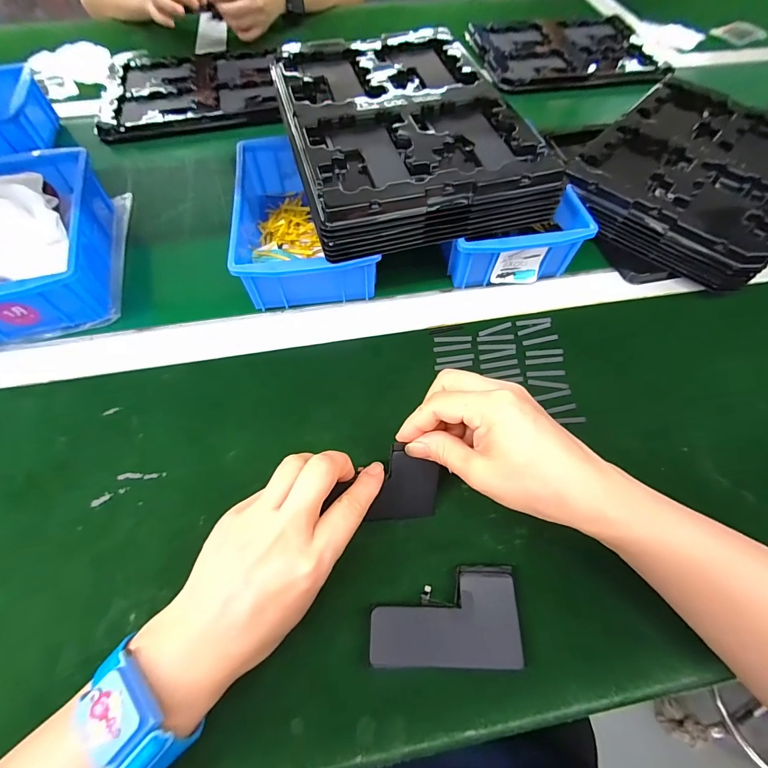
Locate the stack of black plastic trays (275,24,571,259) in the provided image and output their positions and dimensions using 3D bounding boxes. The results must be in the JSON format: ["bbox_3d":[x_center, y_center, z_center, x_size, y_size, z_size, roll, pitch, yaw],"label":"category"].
[{"bbox_3d":[0.013,-0.262,0.379,0.213,0.051,0.288,-14,63,-7],"label":"stack of black plastic trays"}]

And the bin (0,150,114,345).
[{"bbox_3d":[-0.350,-0.144,0.362,0.131,0.091,0.203,-17,62,-8],"label":"bin"}]

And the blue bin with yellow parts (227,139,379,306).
[{"bbox_3d":[-0.085,-0.183,0.395,0.123,0.065,0.204,-8,61,-3],"label":"blue bin with yellow parts"}]

